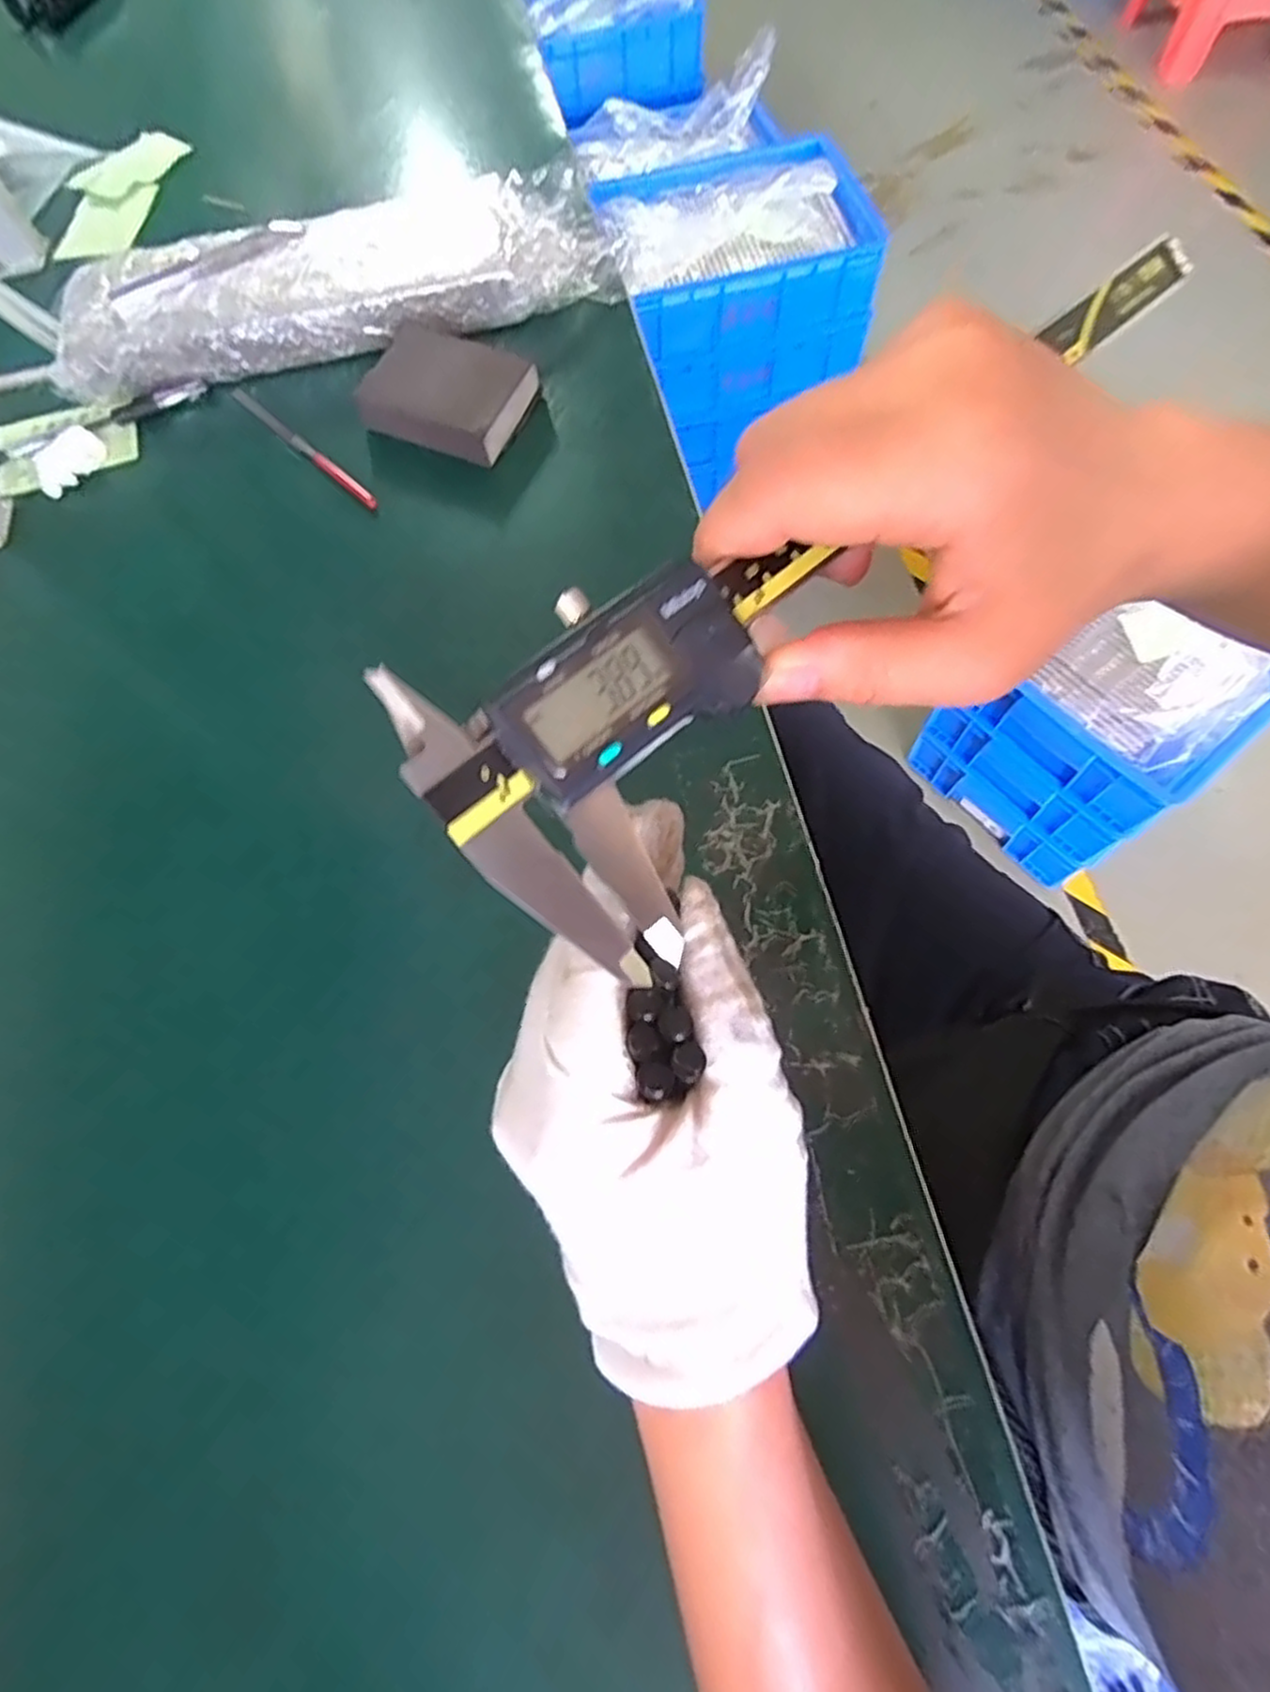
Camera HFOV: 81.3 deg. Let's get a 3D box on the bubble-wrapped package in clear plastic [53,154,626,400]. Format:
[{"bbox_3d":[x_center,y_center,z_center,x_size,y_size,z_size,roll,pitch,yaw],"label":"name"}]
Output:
[{"bbox_3d":[-0.203,-0.385,0.503,0.370,0.042,0.101,-12,67,-2],"label":"bubble-wrapped package in clear plastic"}]

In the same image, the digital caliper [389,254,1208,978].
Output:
[{"bbox_3d":[0.071,-0.069,0.188,0.263,0.012,0.079,-35,103,-17],"label":"digital caliper"}]

